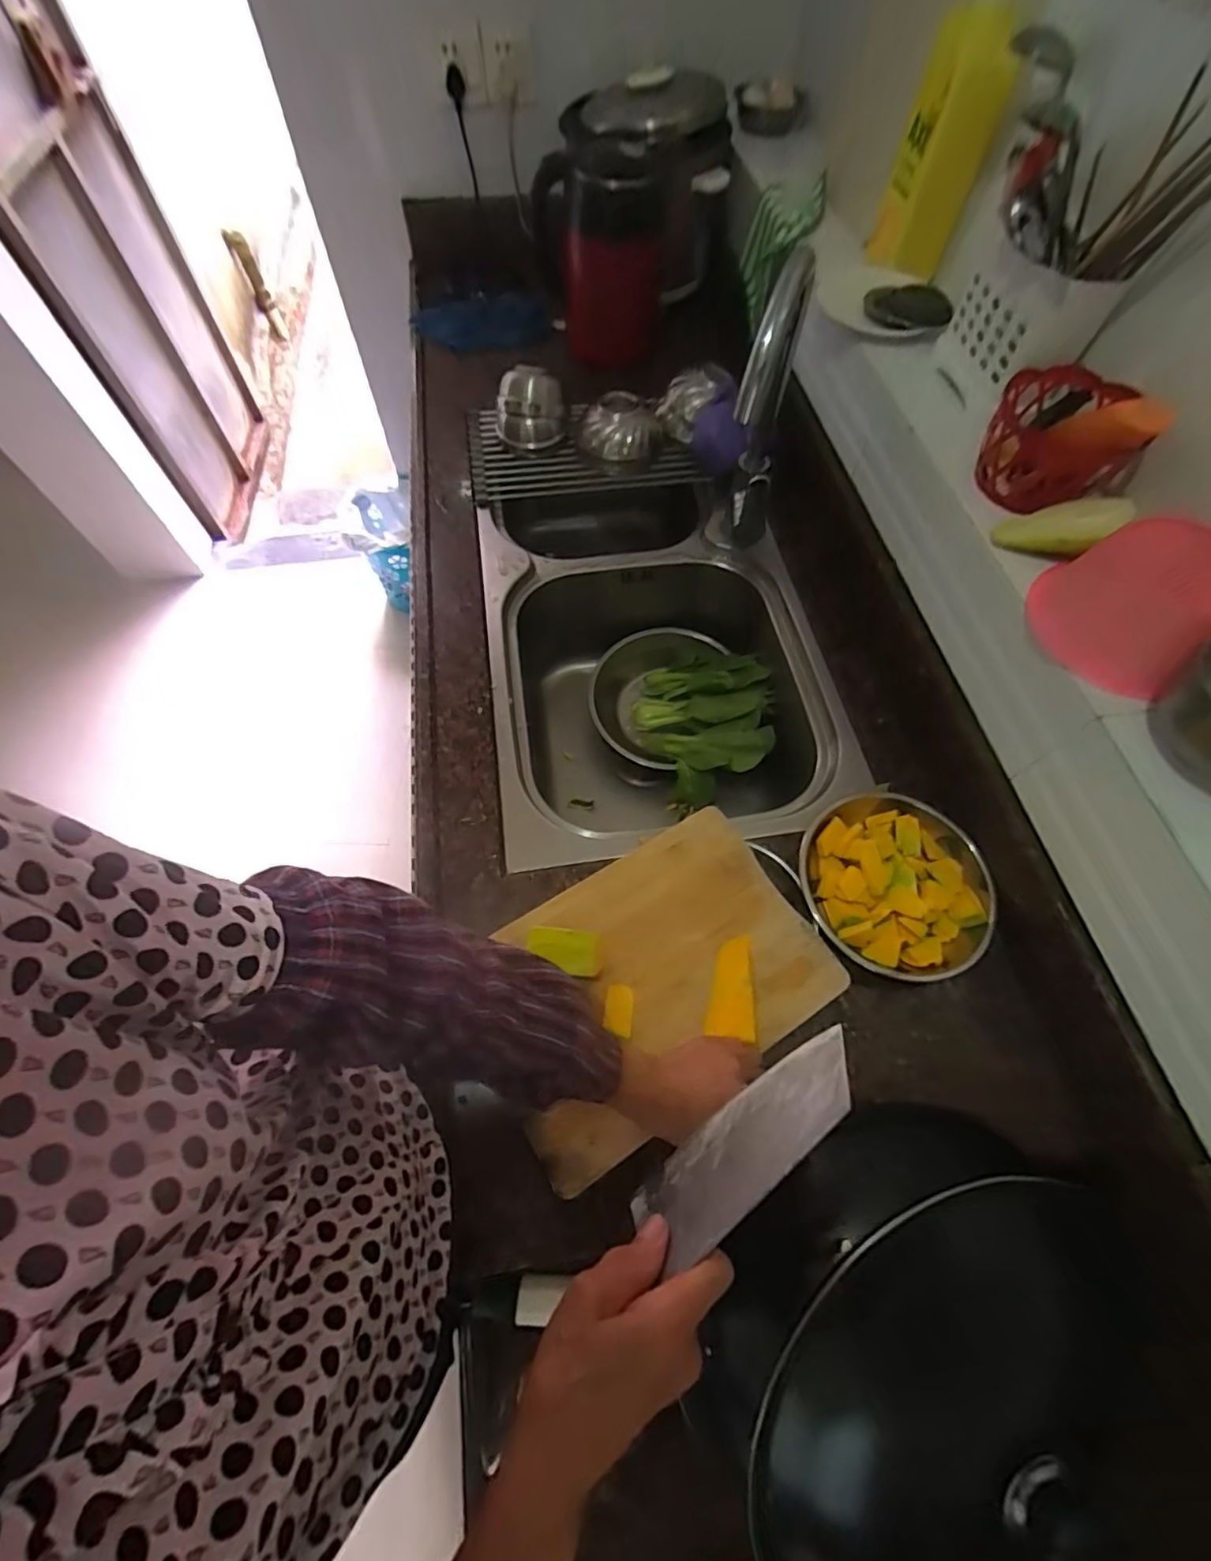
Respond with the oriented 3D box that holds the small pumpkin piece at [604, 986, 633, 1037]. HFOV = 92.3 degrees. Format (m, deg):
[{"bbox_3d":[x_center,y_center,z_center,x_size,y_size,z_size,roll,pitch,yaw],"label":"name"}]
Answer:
[{"bbox_3d":[0.013,0.208,0.526,0.025,0.005,0.042,6,63,2],"label":"small pumpkin piece"}]

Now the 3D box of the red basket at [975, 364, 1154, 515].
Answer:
[{"bbox_3d":[0.424,-0.317,0.548,0.126,0.075,0.109,39,68,17],"label":"red basket"}]

